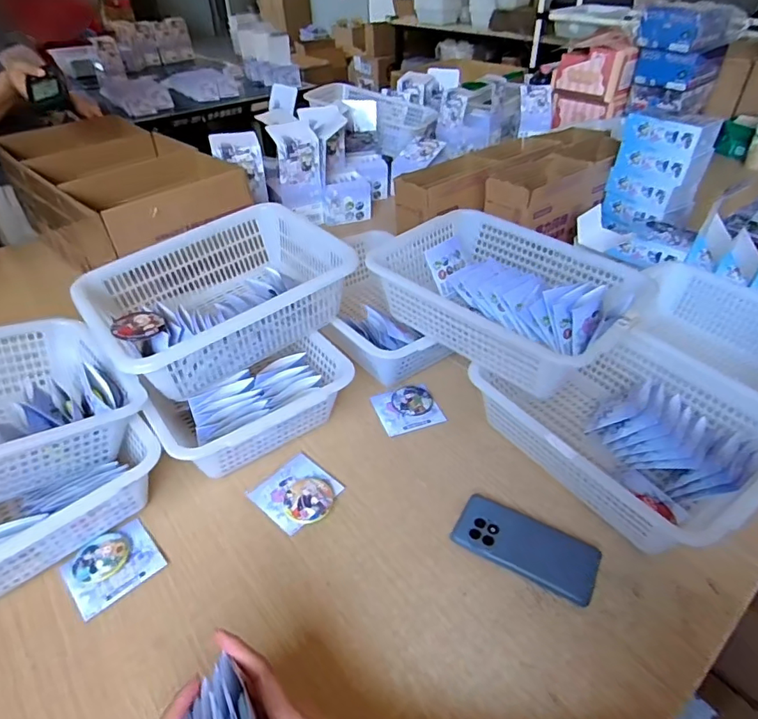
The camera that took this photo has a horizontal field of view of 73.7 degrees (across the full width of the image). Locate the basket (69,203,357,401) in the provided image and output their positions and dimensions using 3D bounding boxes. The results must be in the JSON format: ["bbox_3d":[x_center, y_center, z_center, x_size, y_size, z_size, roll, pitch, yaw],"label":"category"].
[{"bbox_3d":[-0.237,-0.101,0.734,0.332,0.104,0.263,-26,46,-29],"label":"basket"}]

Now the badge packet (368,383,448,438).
[{"bbox_3d":[0.043,0.071,0.756,0.089,0.011,0.078,-14,41,-17],"label":"badge packet"}]

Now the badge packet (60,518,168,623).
[{"bbox_3d":[-0.299,0.229,0.568,0.090,0.009,0.079,-31,48,-33],"label":"badge packet"}]

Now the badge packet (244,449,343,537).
[{"bbox_3d":[-0.102,0.166,0.643,0.094,0.012,0.090,29,47,31],"label":"badge packet"}]

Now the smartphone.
[{"bbox_3d":[0.171,0.215,0.589,0.159,0.012,0.069,19,43,22],"label":"smartphone"}]

